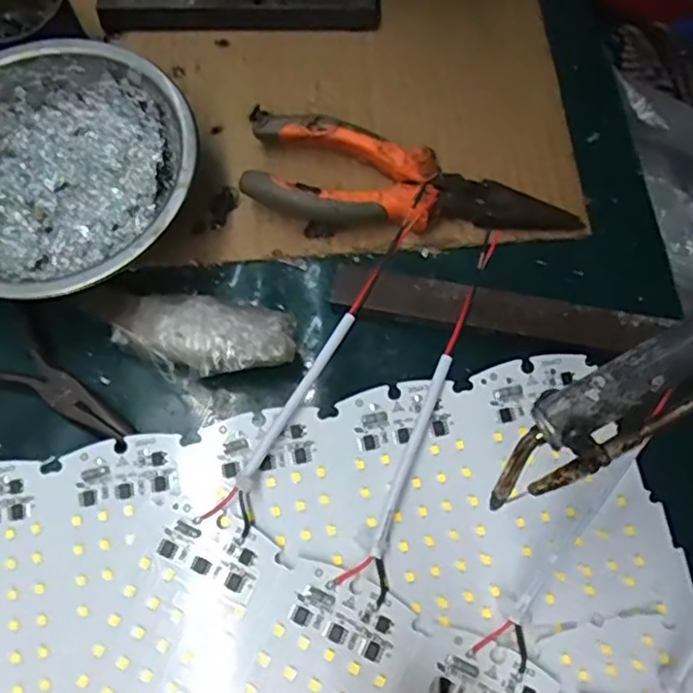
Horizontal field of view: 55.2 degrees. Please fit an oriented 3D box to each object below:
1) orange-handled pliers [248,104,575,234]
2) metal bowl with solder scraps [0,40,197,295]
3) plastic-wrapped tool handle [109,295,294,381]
[{"bbox_3d":[0.022,-0.070,0.308,0.158,0.022,0.054,21,69,8],"label":"orange-handled pliers"},{"bbox_3d":[-0.129,-0.073,0.301,0.123,0.042,0.120,0,67,0],"label":"metal bowl with solder scraps"},{"bbox_3d":[-0.062,-0.003,0.285,0.078,0.024,0.036,13,68,5],"label":"plastic-wrapped tool handle"}]

